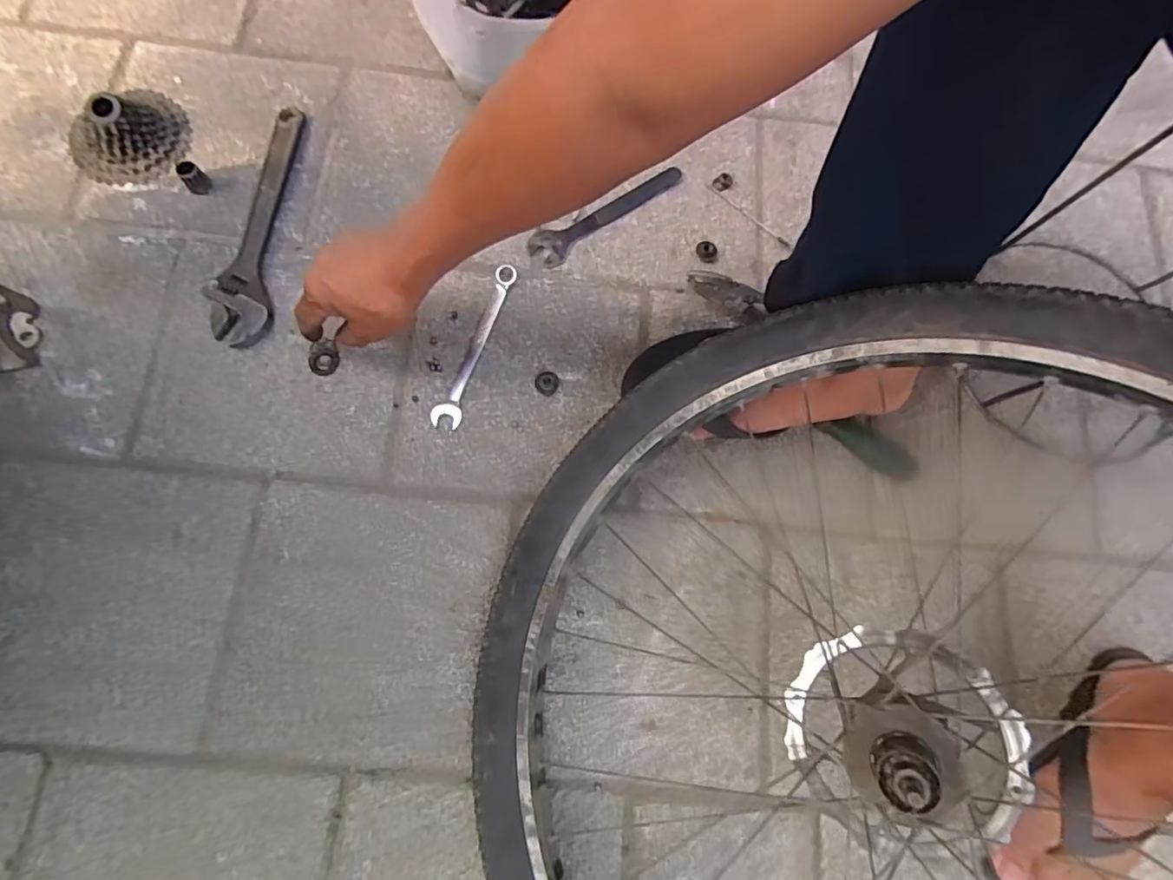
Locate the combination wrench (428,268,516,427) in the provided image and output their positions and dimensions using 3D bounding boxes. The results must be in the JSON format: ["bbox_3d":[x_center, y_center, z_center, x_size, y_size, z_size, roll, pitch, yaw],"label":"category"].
[{"bbox_3d":[-0.113,-0.097,0.564,0.027,0.010,0.181,19,78,3],"label":"combination wrench"}]

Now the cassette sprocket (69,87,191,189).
[{"bbox_3d":[-0.492,-0.330,0.591,0.103,0.037,0.117,38,79,7],"label":"cassette sprocket"}]

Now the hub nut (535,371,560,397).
[{"bbox_3d":[-0.040,-0.058,0.562,0.024,0.008,0.024,0,77,-1],"label":"hub nut"}]

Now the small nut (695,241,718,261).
[{"bbox_3d":[0.131,-0.206,0.604,0.023,0.008,0.025,0,77,-1],"label":"small nut"}]

